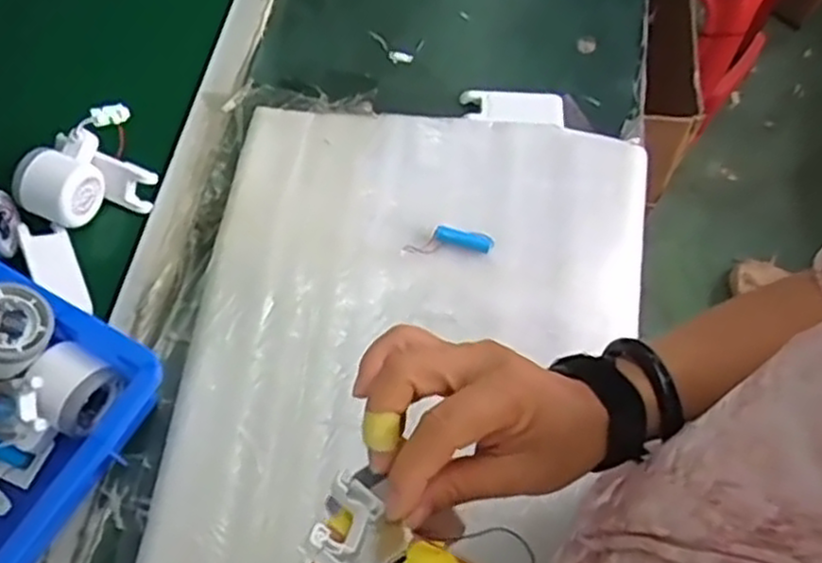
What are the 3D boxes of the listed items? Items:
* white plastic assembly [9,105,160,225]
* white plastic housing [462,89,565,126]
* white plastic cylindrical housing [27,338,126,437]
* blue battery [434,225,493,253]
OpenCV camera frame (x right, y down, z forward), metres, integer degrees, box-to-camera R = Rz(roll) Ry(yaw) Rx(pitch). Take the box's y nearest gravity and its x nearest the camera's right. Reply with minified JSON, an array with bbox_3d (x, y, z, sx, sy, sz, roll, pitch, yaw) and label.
[{"bbox_3d":[-0.291,-0.097,0.664,0.110,0.059,0.074,-20,66,-13],"label":"white plastic assembly"},{"bbox_3d":[0.104,-0.176,0.764,0.101,0.012,0.037,4,63,-1],"label":"white plastic housing"},{"bbox_3d":[-0.253,0.082,0.568,0.047,0.060,0.056,30,66,11],"label":"white plastic cylindrical housing"},{"bbox_3d":[0.047,-0.039,0.678,0.051,0.014,0.015,12,63,2],"label":"blue battery"}]

